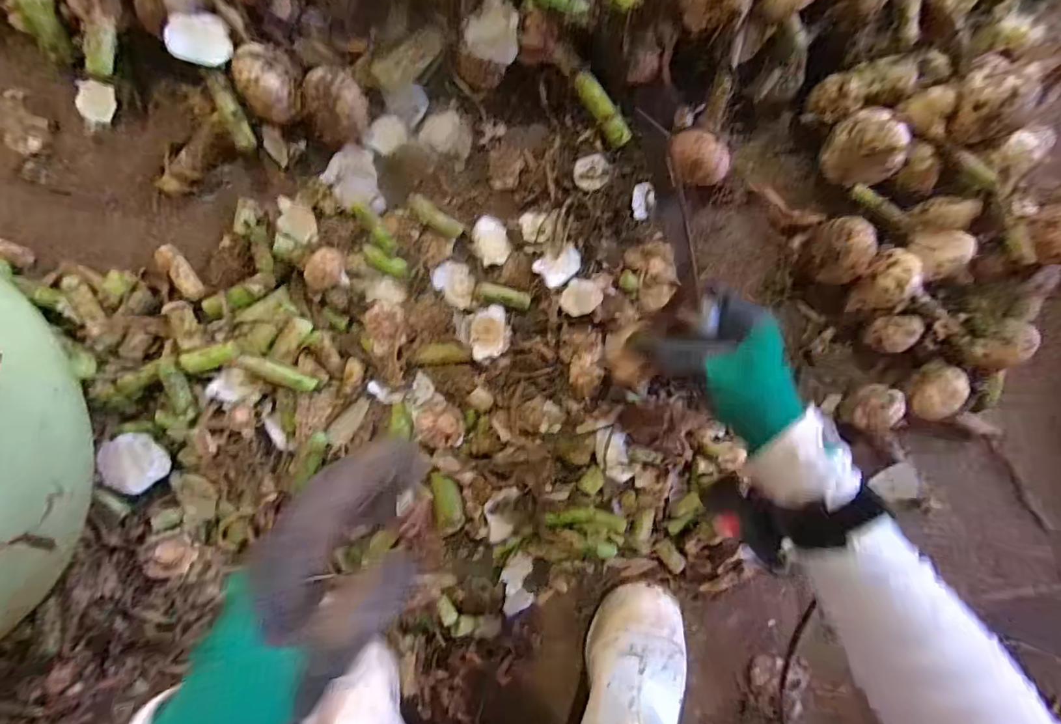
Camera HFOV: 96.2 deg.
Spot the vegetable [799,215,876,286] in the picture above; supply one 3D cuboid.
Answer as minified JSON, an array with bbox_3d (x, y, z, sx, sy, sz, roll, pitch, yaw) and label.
[{"bbox_3d":[0.285,-0.101,0.451,0.045,0.057,0.061,-17,96,-3],"label":"vegetable"}]

